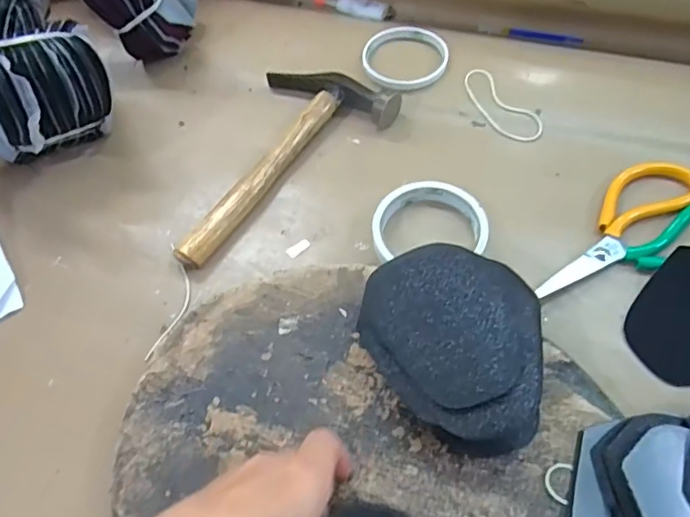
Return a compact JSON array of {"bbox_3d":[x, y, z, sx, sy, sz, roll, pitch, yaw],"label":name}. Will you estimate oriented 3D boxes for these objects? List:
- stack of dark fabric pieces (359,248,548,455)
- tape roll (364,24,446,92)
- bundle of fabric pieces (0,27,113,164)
[{"bbox_3d":[0.069,0.056,0.358,0.115,0.043,0.124,4,59,7],"label":"stack of dark fabric pieces"},{"bbox_3d":[0.060,-0.202,0.547,0.083,0.007,0.086,-3,65,5],"label":"tape roll"},{"bbox_3d":[-0.263,-0.134,0.474,0.096,0.122,0.107,35,67,22],"label":"bundle of fabric pieces"}]

